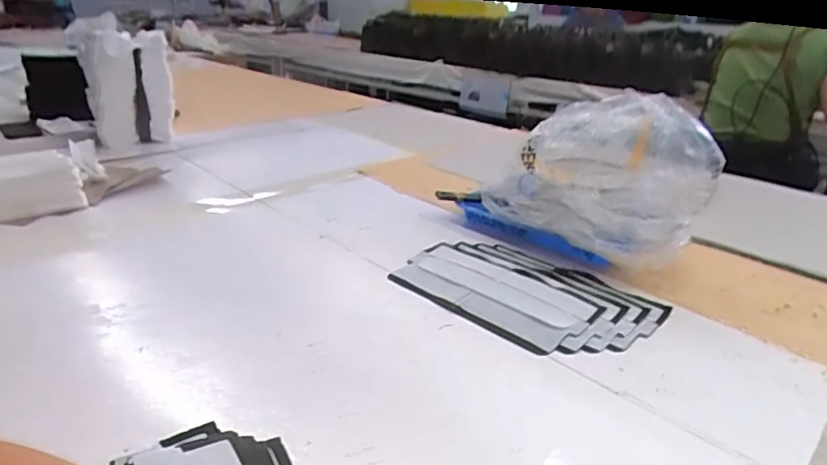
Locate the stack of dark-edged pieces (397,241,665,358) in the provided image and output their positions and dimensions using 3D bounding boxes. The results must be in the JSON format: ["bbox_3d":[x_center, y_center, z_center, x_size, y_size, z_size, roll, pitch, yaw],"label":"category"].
[{"bbox_3d":[0.134,0.071,0.639,0.295,0.011,0.181,22,30,36],"label":"stack of dark-edged pieces"}]

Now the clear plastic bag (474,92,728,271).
[{"bbox_3d":[0.236,-0.078,0.677,0.252,0.190,0.160,6,25,8],"label":"clear plastic bag"}]

